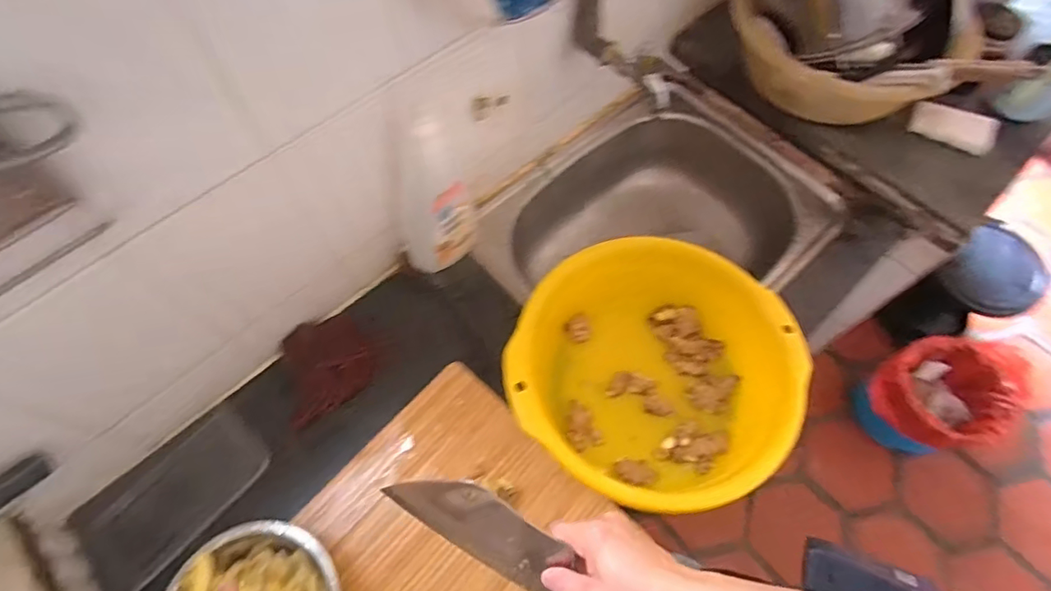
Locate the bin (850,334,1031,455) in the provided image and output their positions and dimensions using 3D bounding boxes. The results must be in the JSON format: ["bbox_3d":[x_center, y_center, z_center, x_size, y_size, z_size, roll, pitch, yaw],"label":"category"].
[{"bbox_3d":[0.965,0.244,1.276,0.282,0.246,0.238,-16,65,-7],"label":"bin"}]

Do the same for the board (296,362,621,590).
[{"bbox_3d":[-0.123,0.321,0.562,0.311,0.036,0.434,40,71,18],"label":"board"}]

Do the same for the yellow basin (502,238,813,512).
[{"bbox_3d":[0.142,0.090,0.618,0.282,0.129,0.285,0,64,1],"label":"yellow basin"}]

